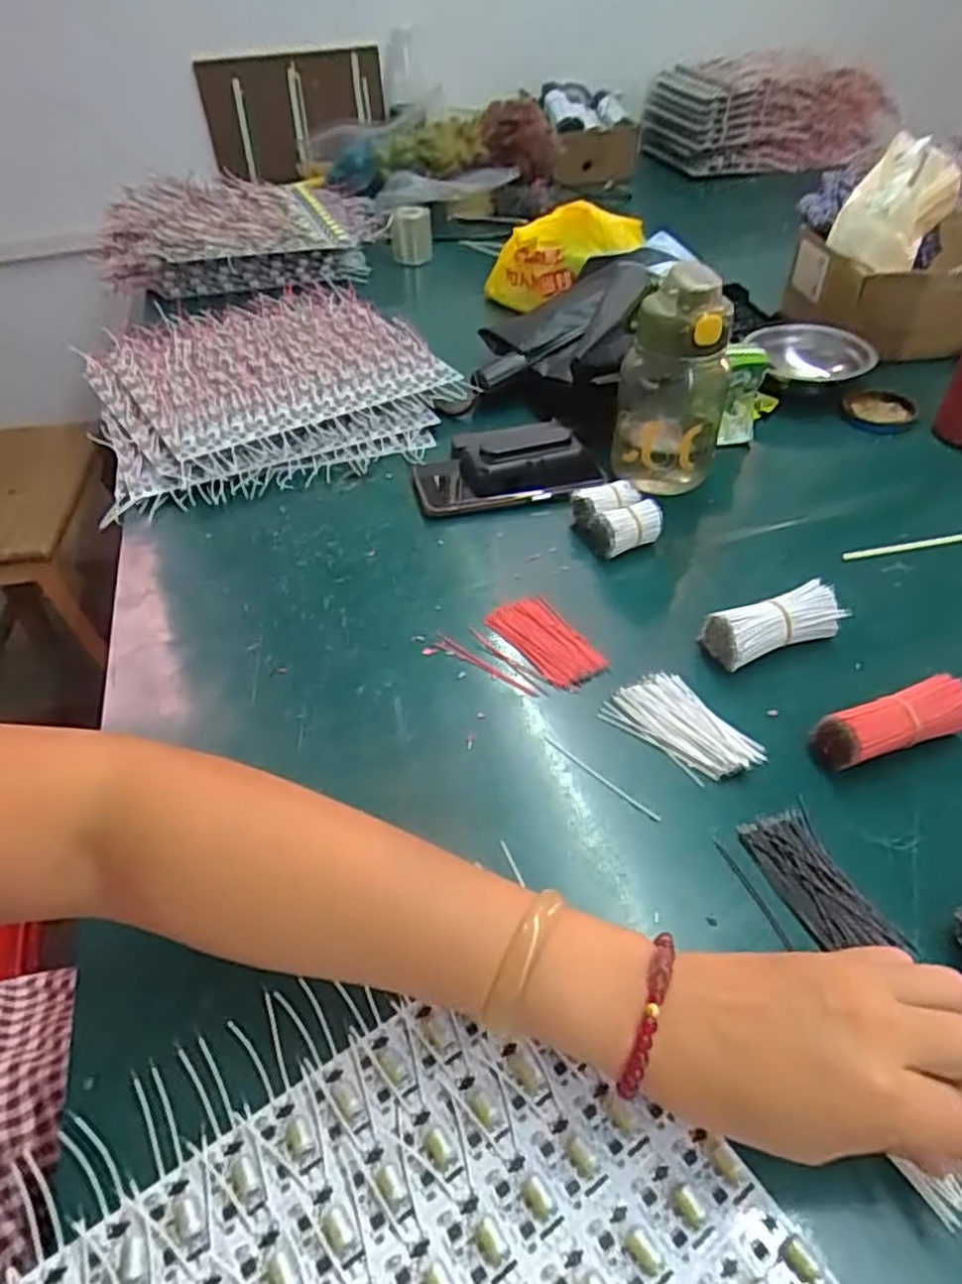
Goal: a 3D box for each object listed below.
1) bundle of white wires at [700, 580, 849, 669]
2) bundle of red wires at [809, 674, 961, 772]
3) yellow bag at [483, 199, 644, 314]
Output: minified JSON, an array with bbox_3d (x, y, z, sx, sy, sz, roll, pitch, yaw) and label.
[{"bbox_3d":[0.196,-0.011,0.487,0.088,0.032,0.032,-16,47,-12],"label":"bundle of white wires"},{"bbox_3d":[0.243,0.048,0.428,0.087,0.034,0.031,-16,47,-12],"label":"bundle of red wires"},{"bbox_3d":[0.085,-0.450,0.848,0.205,0.085,0.073,-11,37,33],"label":"yellow bag"}]

